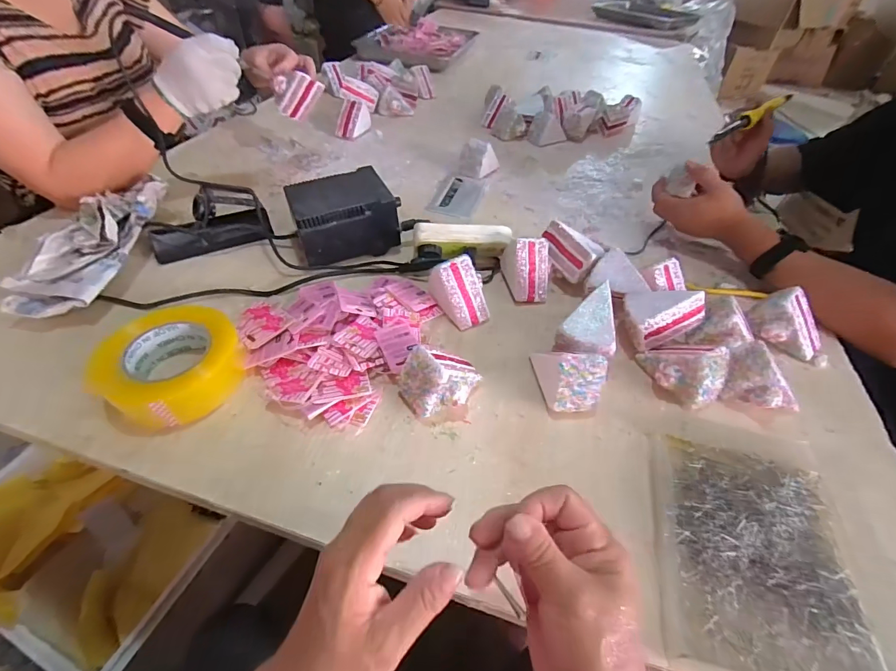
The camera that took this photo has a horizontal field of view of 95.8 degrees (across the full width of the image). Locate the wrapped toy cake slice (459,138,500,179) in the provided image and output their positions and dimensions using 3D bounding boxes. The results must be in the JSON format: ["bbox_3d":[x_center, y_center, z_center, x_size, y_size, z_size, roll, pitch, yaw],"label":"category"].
[{"bbox_3d":[0.066,-0.362,0.822,0.060,0.062,0.084,30,52,21],"label":"wrapped toy cake slice"}]

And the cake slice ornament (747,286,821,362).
[{"bbox_3d":[0.443,-0.012,0.519,0.054,0.062,0.095,-29,56,-28],"label":"cake slice ornament"}]

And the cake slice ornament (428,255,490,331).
[{"bbox_3d":[0.018,-0.059,0.527,0.063,0.060,0.080,-23,53,-23],"label":"cake slice ornament"}]

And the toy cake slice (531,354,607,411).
[{"bbox_3d":[0.131,0.039,0.447,0.066,0.070,0.077,0,47,-5],"label":"toy cake slice"}]

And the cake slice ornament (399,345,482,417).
[{"bbox_3d":[-0.003,0.045,0.427,0.084,0.063,0.057,-19,52,-21],"label":"cake slice ornament"}]

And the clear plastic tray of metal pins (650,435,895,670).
[{"bbox_3d":[0.278,0.171,0.354,0.174,0.023,0.215,14,48,8],"label":"clear plastic tray of metal pins"}]

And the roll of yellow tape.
[{"bbox_3d":[-0.290,0.028,0.424,0.126,0.048,0.122,2,47,-3],"label":"roll of yellow tape"}]

